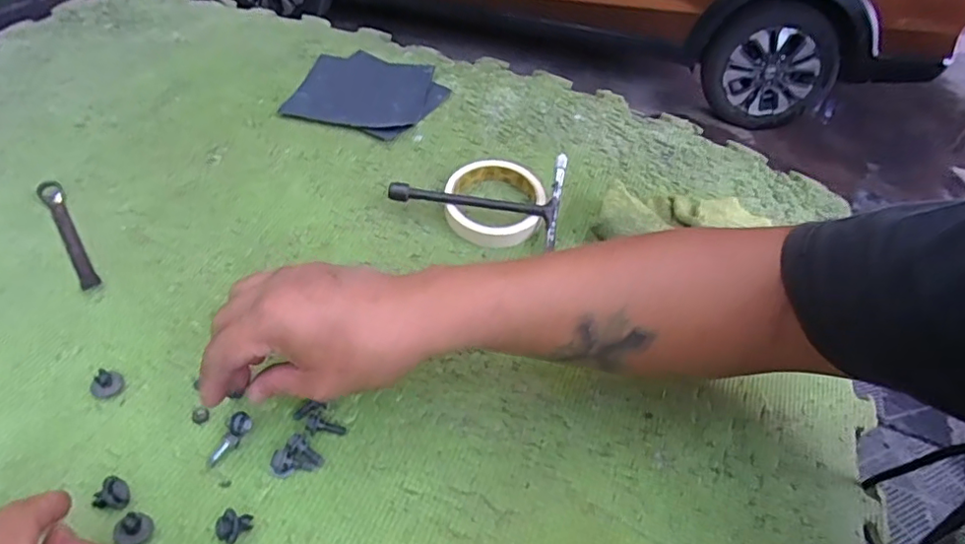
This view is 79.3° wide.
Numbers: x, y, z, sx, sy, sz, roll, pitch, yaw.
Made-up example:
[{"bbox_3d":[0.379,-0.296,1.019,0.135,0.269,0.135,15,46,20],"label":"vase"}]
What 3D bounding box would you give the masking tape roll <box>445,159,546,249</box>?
[{"bbox_3d":[0.012,-0.064,0.534,0.089,0.021,0.090,2,48,-3],"label":"masking tape roll"}]

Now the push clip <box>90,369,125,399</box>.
[{"bbox_3d":[-0.255,0.076,0.396,0.013,0.018,0.020,36,55,25],"label":"push clip"}]

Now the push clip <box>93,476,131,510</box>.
[{"bbox_3d":[-0.216,0.131,0.341,0.014,0.013,0.018,15,49,9],"label":"push clip"}]

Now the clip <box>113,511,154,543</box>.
[{"bbox_3d":[-0.201,0.147,0.333,0.016,0.017,0.019,34,54,24],"label":"clip"}]

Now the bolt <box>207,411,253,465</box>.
[{"bbox_3d":[-0.164,0.109,0.380,0.015,0.011,0.036,18,49,11],"label":"bolt"}]

